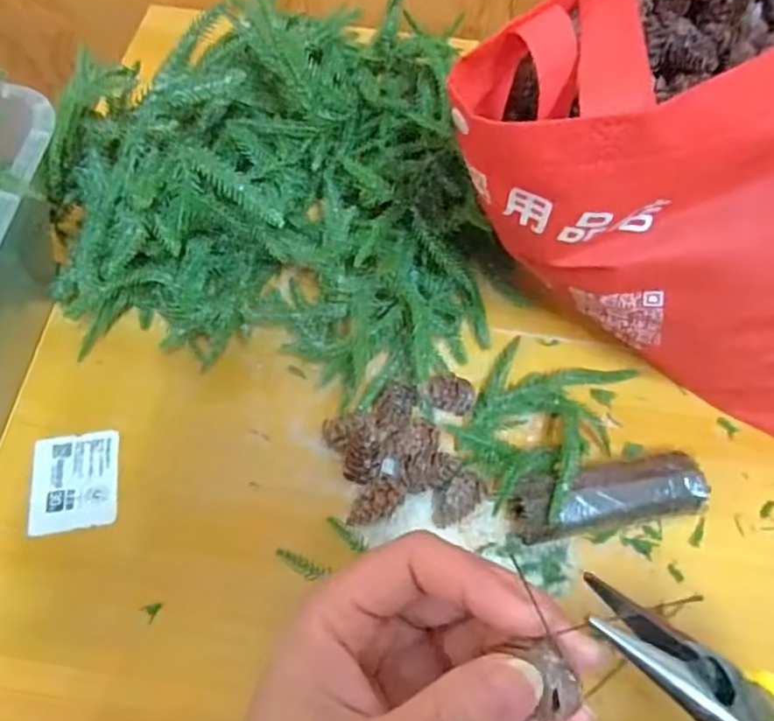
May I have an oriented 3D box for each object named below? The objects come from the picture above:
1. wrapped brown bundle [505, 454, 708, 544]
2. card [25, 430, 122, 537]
[{"bbox_3d":[0.122,0.078,0.381,0.108,0.032,0.033,-11,62,-6],"label":"wrapped brown bundle"},{"bbox_3d":[-0.183,0.071,0.399,0.049,0.004,0.058,-7,62,-4],"label":"card"}]

